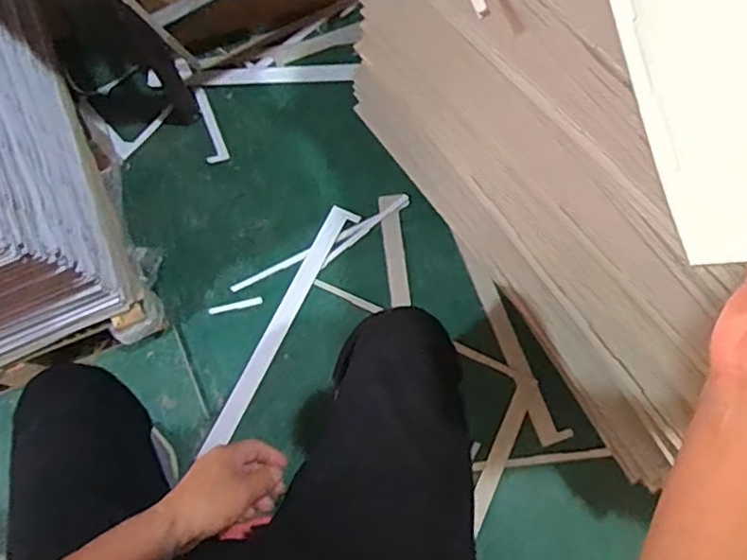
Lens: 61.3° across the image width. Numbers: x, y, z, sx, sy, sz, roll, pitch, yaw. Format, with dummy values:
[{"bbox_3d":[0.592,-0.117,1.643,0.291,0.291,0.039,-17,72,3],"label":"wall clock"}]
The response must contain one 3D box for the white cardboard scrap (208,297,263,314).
[{"bbox_3d":[-0.241,0.045,1.108,0.094,0.009,0.014,-11,74,-3],"label":"white cardboard scrap"}]

